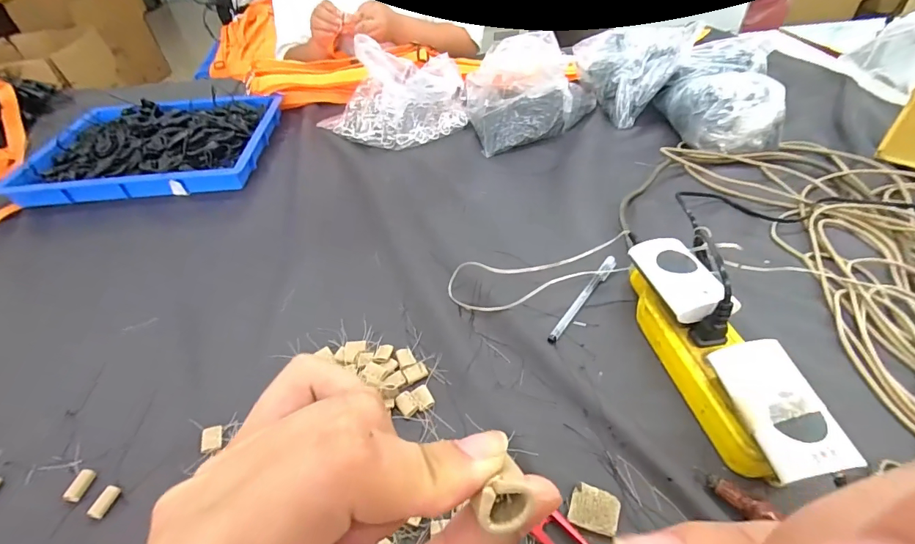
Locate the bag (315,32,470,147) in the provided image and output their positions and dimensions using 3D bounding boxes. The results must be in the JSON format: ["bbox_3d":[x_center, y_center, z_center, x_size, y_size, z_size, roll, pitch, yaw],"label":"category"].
[{"bbox_3d":[-0.115,-0.299,0.714,0.252,0.118,0.146,-4,44,0],"label":"bag"}]

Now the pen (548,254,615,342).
[{"bbox_3d":[0.129,0.024,0.441,0.013,0.007,0.140,28,53,29],"label":"pen"}]

